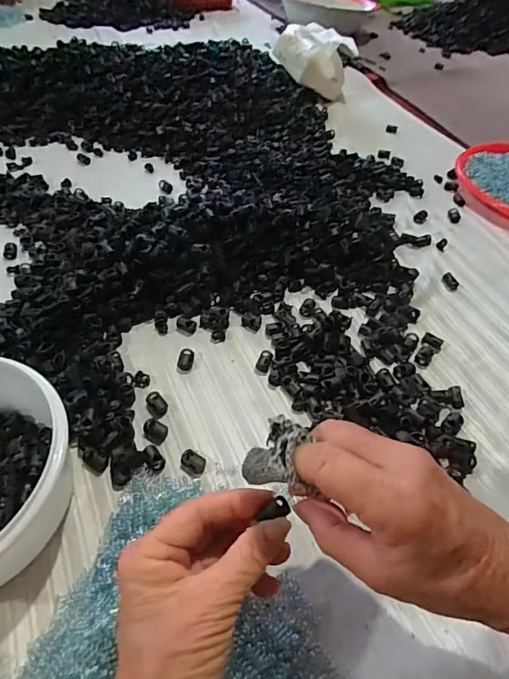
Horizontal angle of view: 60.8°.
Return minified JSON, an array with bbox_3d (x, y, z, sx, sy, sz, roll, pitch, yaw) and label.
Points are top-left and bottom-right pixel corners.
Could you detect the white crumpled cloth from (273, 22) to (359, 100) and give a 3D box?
[{"bbox_3d":[0.109,-0.515,0.796,0.137,0.087,0.145,0,51,-2],"label":"white crumpled cloth"}]

